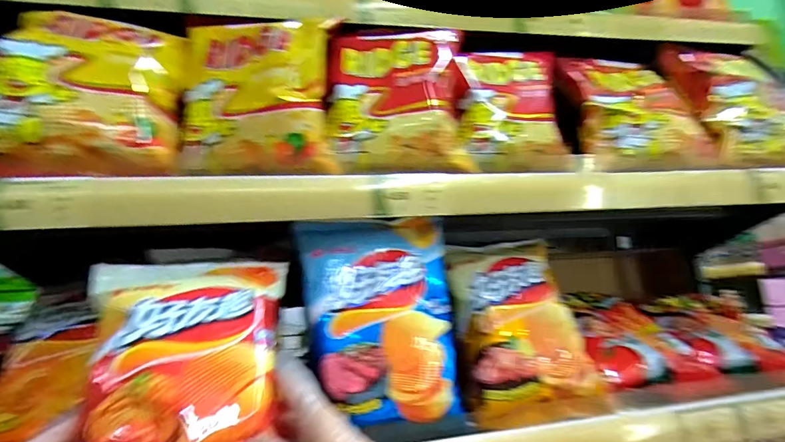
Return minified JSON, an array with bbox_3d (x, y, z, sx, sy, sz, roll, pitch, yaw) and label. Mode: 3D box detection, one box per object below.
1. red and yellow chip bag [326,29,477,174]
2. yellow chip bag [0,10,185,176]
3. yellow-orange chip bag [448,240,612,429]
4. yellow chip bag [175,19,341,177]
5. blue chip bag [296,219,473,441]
[{"bbox_3d":[0.004,-0.115,0.426,0.133,0.141,0.040,-3,-11,-4],"label":"red and yellow chip bag"},{"bbox_3d":[-0.262,-0.109,0.372,0.147,0.150,0.064,0,-11,-18],"label":"yellow chip bag"},{"bbox_3d":[0.123,0.098,0.439,0.121,0.189,0.057,-4,-31,-1],"label":"yellow-orange chip bag"},{"bbox_3d":[-0.123,-0.109,0.402,0.138,0.136,0.048,-3,-11,-3],"label":"yellow chip bag"},{"bbox_3d":[-0.008,0.088,0.385,0.131,0.181,0.053,0,-11,-15],"label":"blue chip bag"}]

